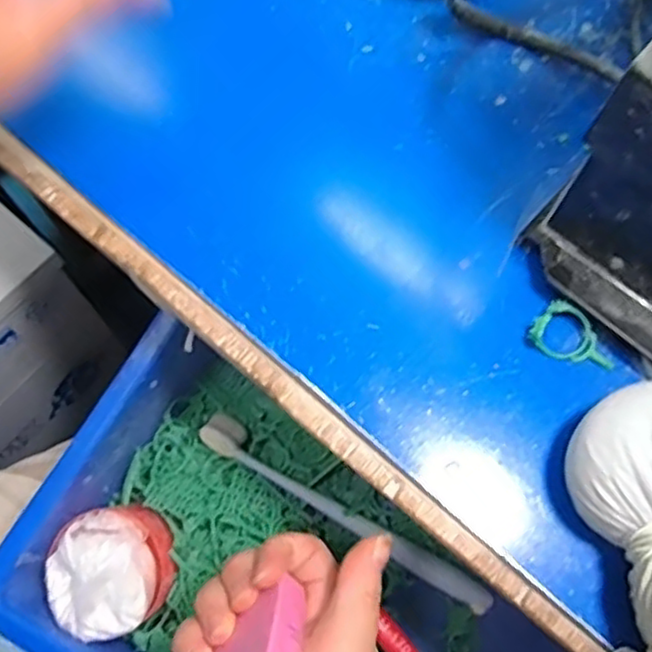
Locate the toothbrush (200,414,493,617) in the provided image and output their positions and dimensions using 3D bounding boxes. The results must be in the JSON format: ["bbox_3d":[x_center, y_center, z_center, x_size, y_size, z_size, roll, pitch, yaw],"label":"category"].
[{"bbox_3d":[0.010,0.103,0.386,0.181,0.009,0.019,31,73,9],"label":"toothbrush"}]

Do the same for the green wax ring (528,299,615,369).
[{"bbox_3d":[0.101,0.006,0.283,0.034,0.011,0.020,36,74,11],"label":"green wax ring"}]

